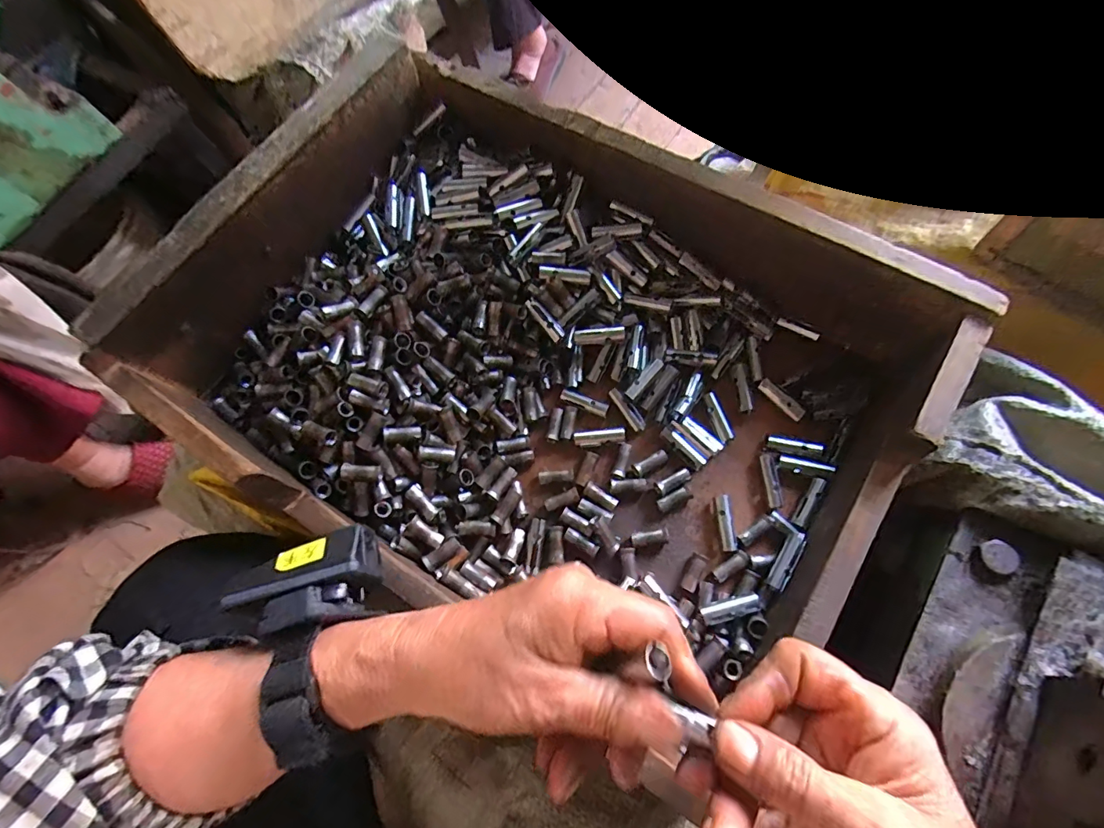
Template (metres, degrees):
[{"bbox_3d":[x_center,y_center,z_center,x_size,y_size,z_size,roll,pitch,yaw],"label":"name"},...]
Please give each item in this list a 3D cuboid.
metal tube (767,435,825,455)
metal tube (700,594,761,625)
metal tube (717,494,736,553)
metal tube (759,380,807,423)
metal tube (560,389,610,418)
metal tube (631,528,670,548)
[{"bbox_3d":[0.170,0.023,0.335,0.036,0.007,0.009,13,69,7],"label":"metal tube"},{"bbox_3d":[0.111,0.122,0.301,0.037,0.014,0.011,-12,68,-3],"label":"metal tube"},{"bbox_3d":[0.118,0.074,0.327,0.008,0.008,0.038,-1,68,1],"label":"metal tube"},{"bbox_3d":[0.166,-0.011,0.348,0.009,0.004,0.037,-39,72,-13],"label":"metal tube"},{"bbox_3d":[0.025,-0.009,0.358,0.036,0.006,0.010,21,70,10],"label":"metal tube"},{"bbox_3d":[0.067,0.084,0.328,0.025,0.008,0.009,-11,68,-3],"label":"metal tube"}]

